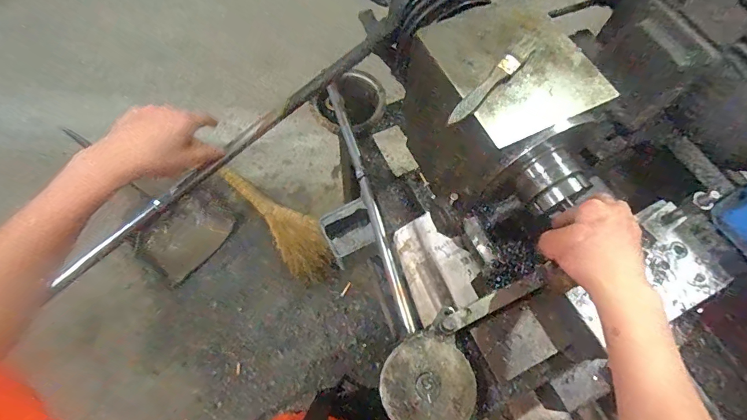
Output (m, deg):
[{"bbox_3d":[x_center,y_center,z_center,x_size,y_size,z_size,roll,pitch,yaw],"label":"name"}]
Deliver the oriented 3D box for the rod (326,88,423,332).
[{"bbox_3d":[-0.007,-0.021,0.528,0.017,0.021,0.370,-15,68,-9],"label":"rod"}]

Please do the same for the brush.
[{"bbox_3d":[0.125,-0.135,0.416,0.022,0.009,0.143,37,70,13],"label":"brush"}]

